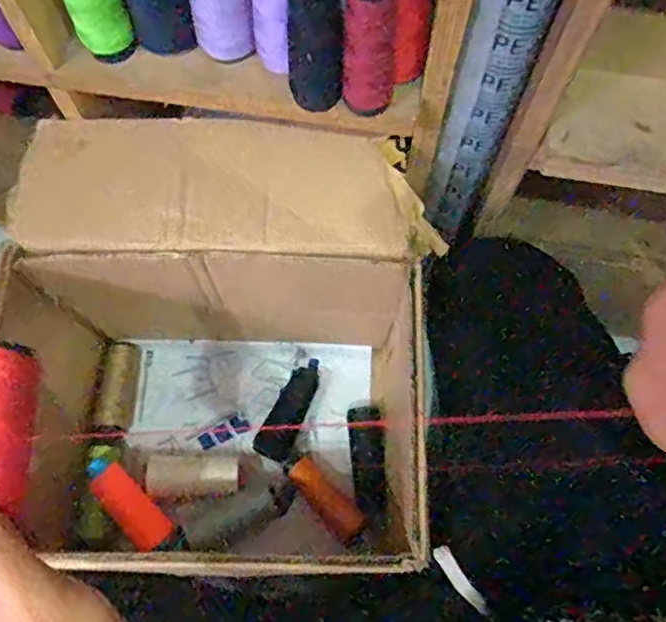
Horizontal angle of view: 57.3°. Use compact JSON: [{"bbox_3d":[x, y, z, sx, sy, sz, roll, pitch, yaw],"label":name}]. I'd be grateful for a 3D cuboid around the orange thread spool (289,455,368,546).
[{"bbox_3d":[-0.005,0.218,0.706,0.040,0.036,0.103,-36,72,-13],"label":"orange thread spool"}]

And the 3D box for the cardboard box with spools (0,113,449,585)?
[{"bbox_3d":[-0.107,0.057,0.642,0.380,0.299,0.384,6,68,3],"label":"cardboard box with spools"}]

